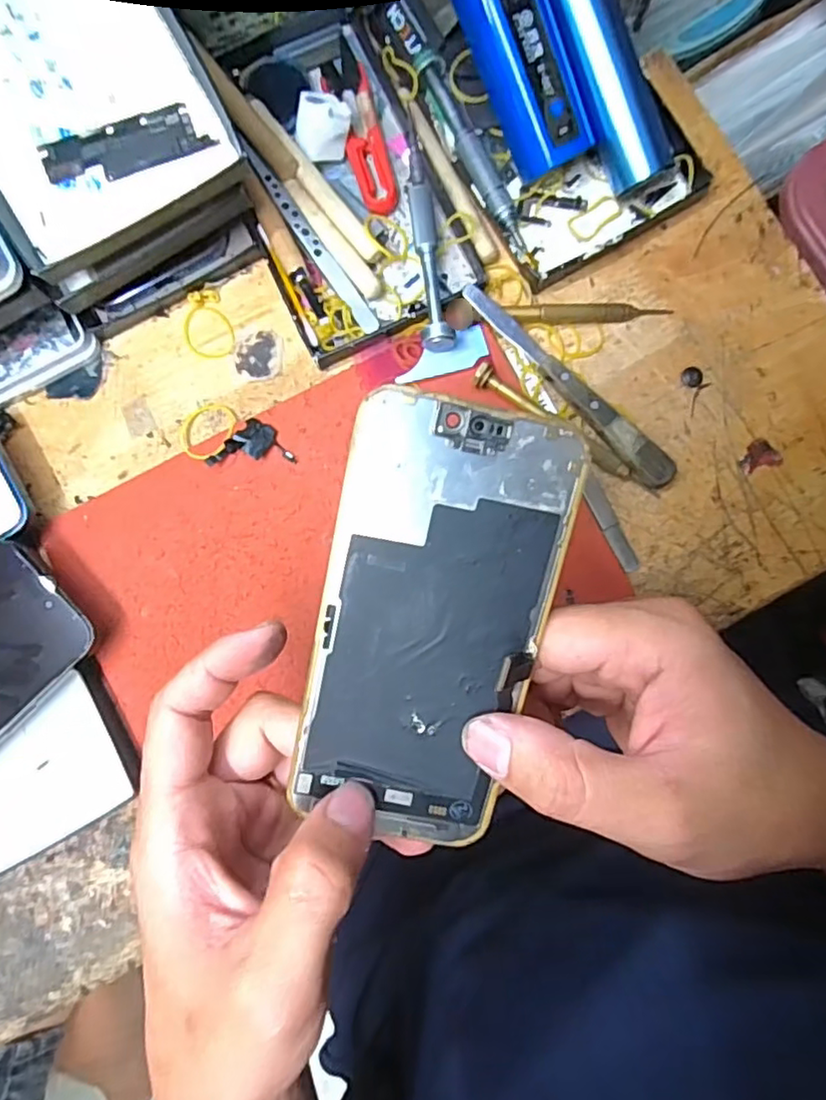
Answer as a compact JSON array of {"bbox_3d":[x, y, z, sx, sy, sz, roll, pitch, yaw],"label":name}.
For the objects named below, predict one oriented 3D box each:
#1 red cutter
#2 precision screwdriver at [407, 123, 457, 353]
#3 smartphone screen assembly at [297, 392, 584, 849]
[{"bbox_3d":[-0.029,-0.224,0.324,0.022,0.008,0.099,-16,85,0],"label":"red cutter"},{"bbox_3d":[0.008,-0.155,0.313,0.015,0.016,0.115,-6,85,1],"label":"precision screwdriver"},{"bbox_3d":[0.005,0.026,0.192,0.066,0.004,0.140,11,104,-4],"label":"smartphone screen assembly"}]

